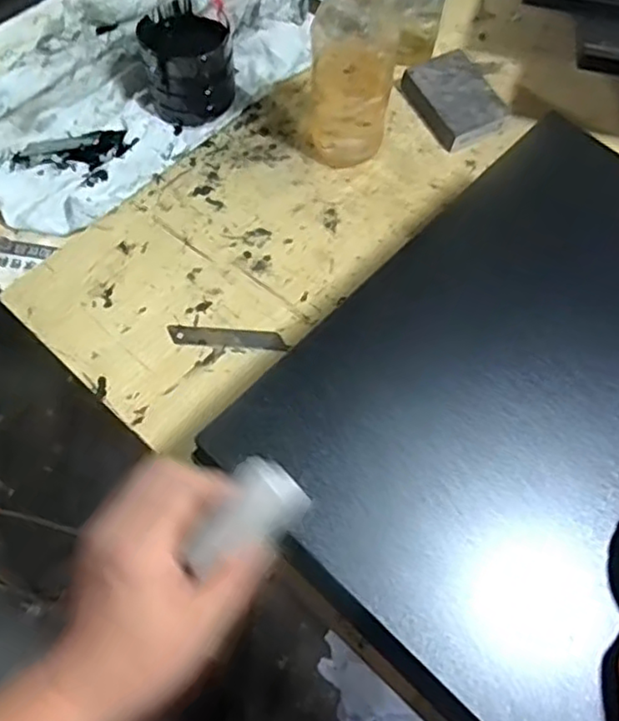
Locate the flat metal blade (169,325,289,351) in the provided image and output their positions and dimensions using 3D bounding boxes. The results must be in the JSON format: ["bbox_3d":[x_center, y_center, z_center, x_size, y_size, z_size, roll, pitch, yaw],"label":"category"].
[{"bbox_3d":[-0.070,-0.019,0.557,0.099,0.004,0.017,6,66,-1],"label":"flat metal blade"}]

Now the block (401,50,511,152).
[{"bbox_3d":[0.149,-0.268,0.670,0.072,0.028,0.102,-24,70,-13],"label":"block"}]

